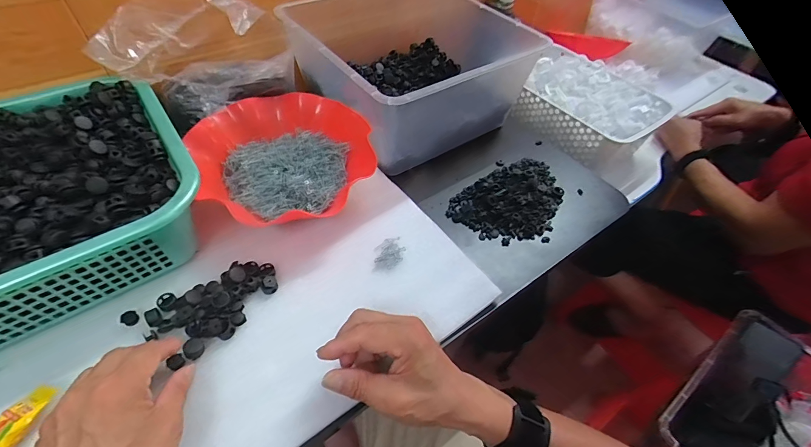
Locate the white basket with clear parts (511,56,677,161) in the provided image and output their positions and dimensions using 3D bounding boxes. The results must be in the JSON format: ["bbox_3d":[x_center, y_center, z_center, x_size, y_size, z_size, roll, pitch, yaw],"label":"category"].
[{"bbox_3d":[0.347,-0.229,0.714,0.204,0.079,0.240,-28,58,-25],"label":"white basket with clear parts"}]

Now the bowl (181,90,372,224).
[{"bbox_3d":[-0.155,-0.085,0.473,0.198,0.062,0.190,3,51,-3],"label":"bowl"}]

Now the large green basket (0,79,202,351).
[{"bbox_3d":[-0.419,-0.006,0.356,0.384,0.081,0.280,-29,59,-25],"label":"large green basket"}]

